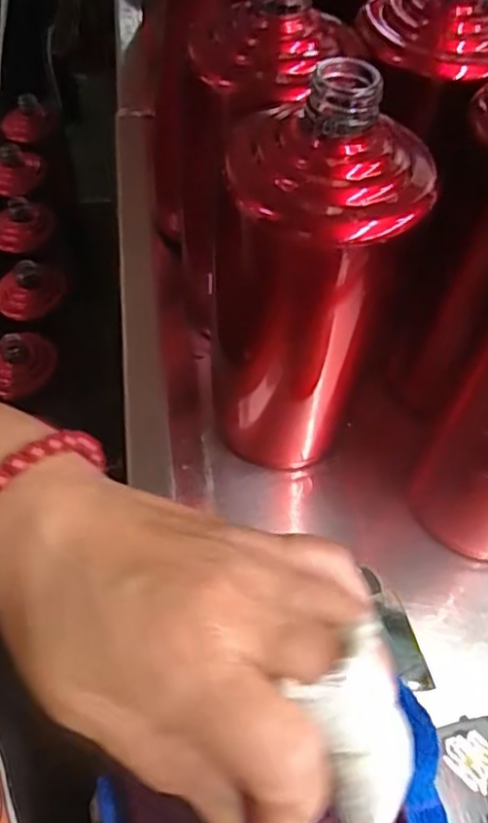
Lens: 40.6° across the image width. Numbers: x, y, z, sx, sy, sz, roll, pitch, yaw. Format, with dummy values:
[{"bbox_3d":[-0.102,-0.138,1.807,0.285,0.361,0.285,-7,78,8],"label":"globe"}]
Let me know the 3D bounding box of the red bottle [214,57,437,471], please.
[{"bbox_3d":[0.026,-0.050,0.302,0.078,0.193,0.074,0,56,-2],"label":"red bottle"}]

